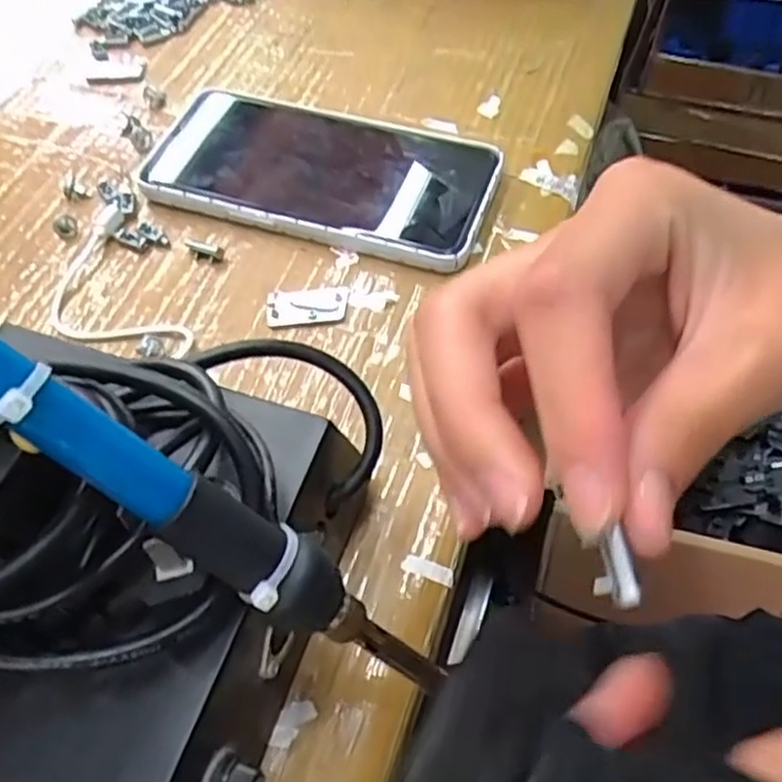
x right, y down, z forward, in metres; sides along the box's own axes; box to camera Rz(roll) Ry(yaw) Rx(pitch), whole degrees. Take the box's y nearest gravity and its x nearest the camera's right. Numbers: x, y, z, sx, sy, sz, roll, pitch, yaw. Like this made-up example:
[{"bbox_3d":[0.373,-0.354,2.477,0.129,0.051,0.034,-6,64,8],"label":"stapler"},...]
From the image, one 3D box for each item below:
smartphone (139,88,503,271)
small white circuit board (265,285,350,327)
[{"bbox_3d":[-0.037,-0.109,0.356,0.171,0.015,0.082,14,58,13],"label":"smartphone"},{"bbox_3d":[-0.036,-0.037,0.316,0.035,0.004,0.018,-5,56,0],"label":"small white circuit board"}]

